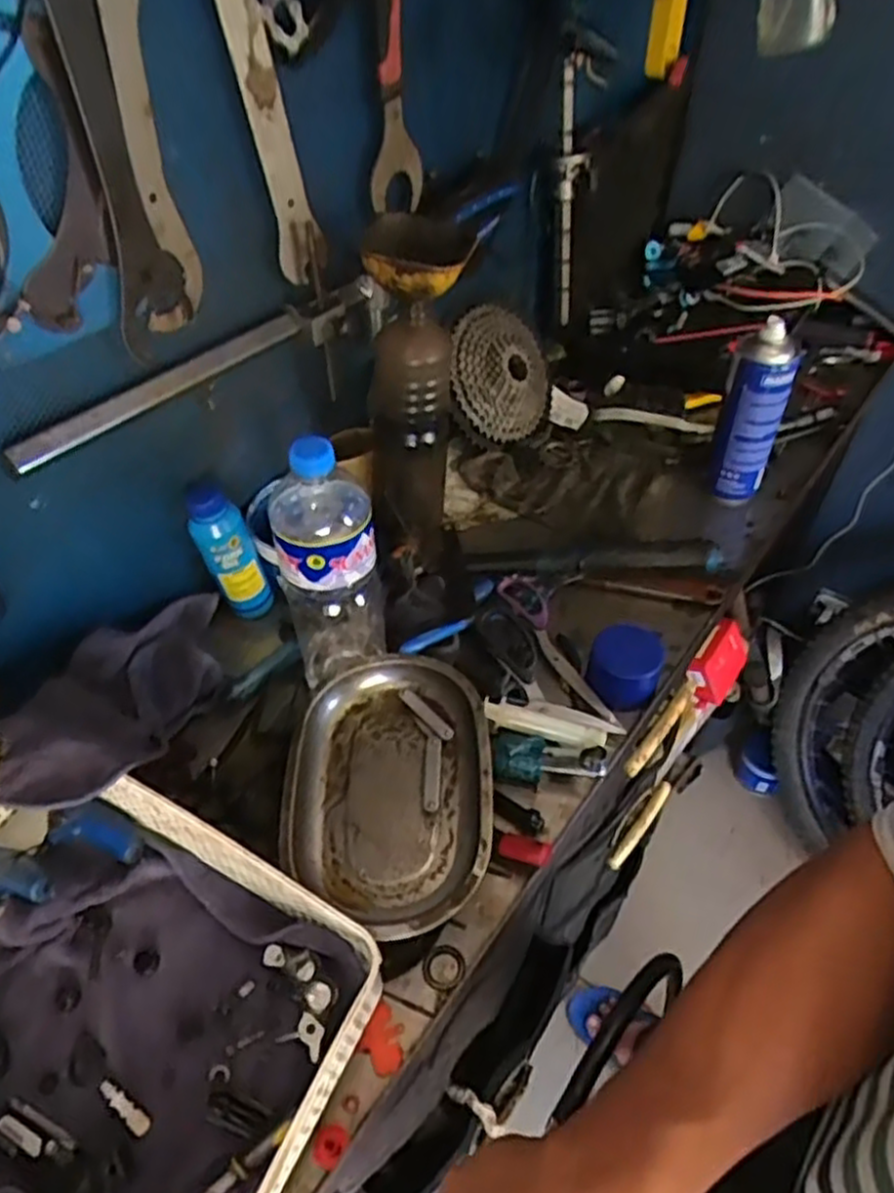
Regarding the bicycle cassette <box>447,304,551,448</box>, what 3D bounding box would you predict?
[{"bbox_3d":[0.075,-0.272,0.932,0.167,0.169,0.036,6,0,-36],"label":"bicycle cassette"}]

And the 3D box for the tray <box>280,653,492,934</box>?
[{"bbox_3d":[-0.046,0.146,0.581,0.151,0.039,0.216,0,47,1],"label":"tray"}]

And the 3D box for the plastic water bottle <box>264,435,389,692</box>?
[{"bbox_3d":[-0.095,-0.026,0.616,0.078,0.244,0.087,-11,48,-10],"label":"plastic water bottle"}]

